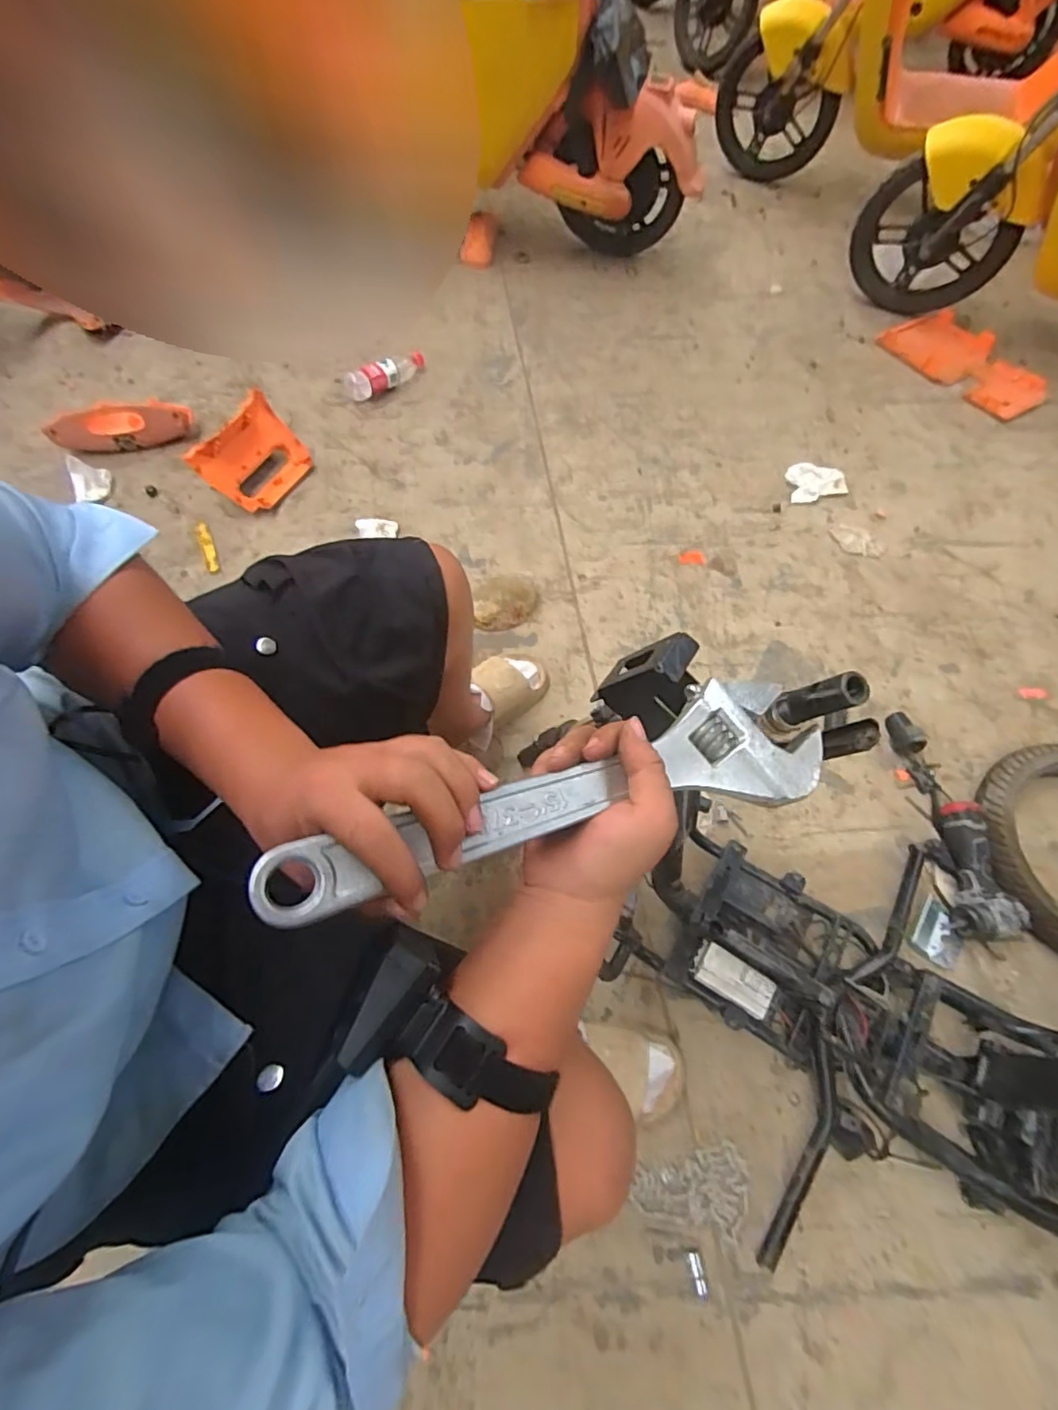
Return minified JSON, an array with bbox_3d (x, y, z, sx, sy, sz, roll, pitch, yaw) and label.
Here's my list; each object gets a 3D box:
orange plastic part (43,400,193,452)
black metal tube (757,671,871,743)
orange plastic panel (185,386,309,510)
[{"bbox_3d":[-0.918,-0.626,1.350,0.292,0.097,0.065,-11,64,-7],"label":"orange plastic part"},{"bbox_3d":[0.197,0.002,0.417,0.023,0.078,0.024,17,60,-21],"label":"black metal tube"},{"bbox_3d":[-0.598,-0.546,1.301,0.183,0.058,0.237,41,73,-19],"label":"orange plastic panel"}]

